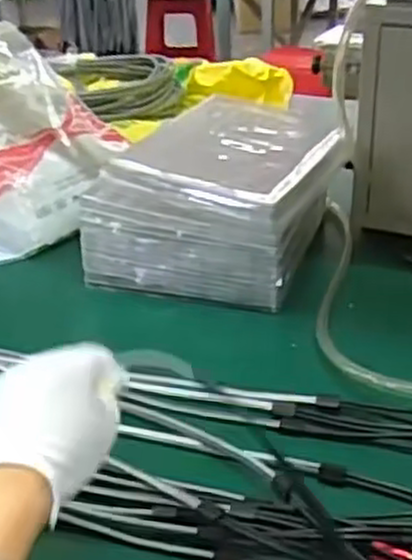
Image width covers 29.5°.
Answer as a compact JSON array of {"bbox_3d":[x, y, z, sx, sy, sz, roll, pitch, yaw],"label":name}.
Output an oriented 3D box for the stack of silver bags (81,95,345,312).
[{"bbox_3d":[0.026,-0.102,0.906,0.222,0.122,0.294,10,32,21],"label":"stack of silver bags"}]

